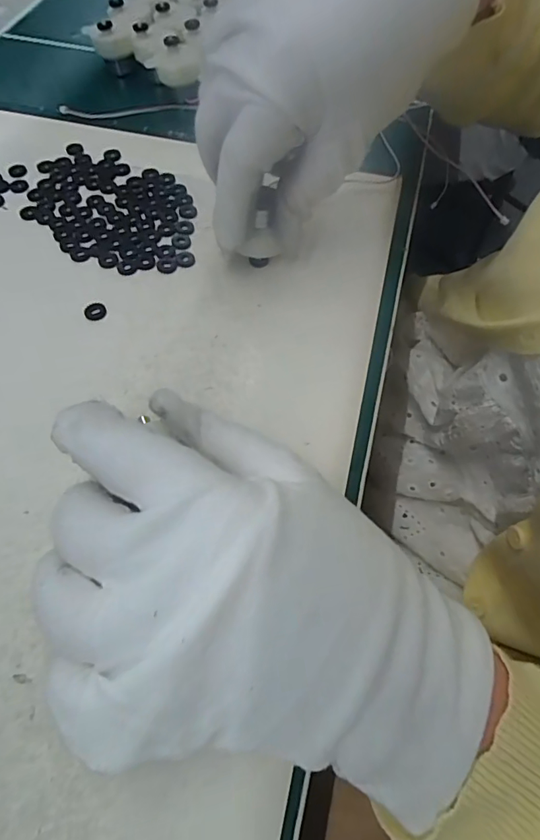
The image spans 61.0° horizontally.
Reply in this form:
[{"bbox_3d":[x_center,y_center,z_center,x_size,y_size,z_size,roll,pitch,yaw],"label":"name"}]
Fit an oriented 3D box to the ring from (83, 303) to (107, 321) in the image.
[{"bbox_3d":[-0.089,-0.056,0.233,0.011,0.004,0.010,-25,65,-14],"label":"ring"}]

